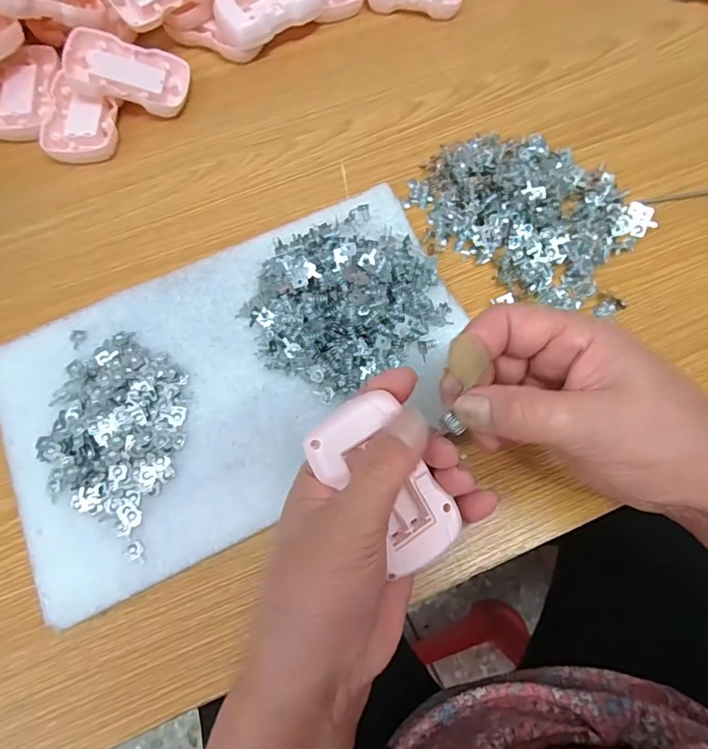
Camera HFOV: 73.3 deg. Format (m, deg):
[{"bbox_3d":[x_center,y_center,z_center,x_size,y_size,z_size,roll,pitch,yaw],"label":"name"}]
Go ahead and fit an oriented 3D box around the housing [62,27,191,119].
[{"bbox_3d":[-0.180,-0.237,0.379,0.088,0.019,0.056,6,75,-18],"label":"housing"}]

